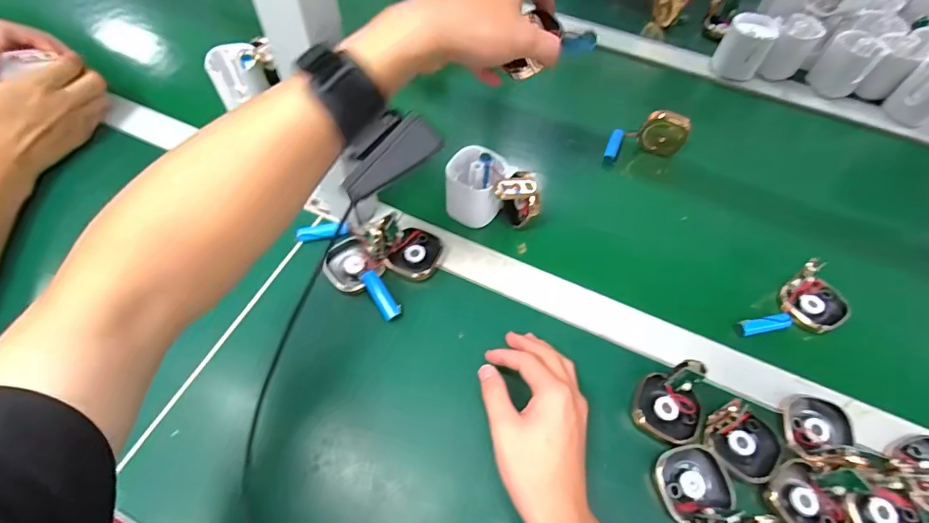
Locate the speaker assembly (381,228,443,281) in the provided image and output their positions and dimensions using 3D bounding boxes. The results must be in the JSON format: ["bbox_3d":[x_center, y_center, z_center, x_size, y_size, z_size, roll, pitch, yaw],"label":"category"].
[{"bbox_3d":[-0.047,-0.008,0.443,0.046,0.015,0.050,24,59,11],"label":"speaker assembly"}]

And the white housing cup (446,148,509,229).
[{"bbox_3d":[0.012,-0.078,0.461,0.059,0.055,0.055,2,58,-3],"label":"white housing cup"}]

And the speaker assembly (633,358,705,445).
[{"bbox_3d":[0.173,0.112,0.362,0.052,0.040,0.054,2,58,-3],"label":"speaker assembly"}]

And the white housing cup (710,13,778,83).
[{"bbox_3d":[0.386,-0.295,0.613,0.059,0.062,0.059,2,58,-3],"label":"white housing cup"}]

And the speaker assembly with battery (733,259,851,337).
[{"bbox_3d":[0.318,0.043,0.417,0.114,0.045,0.056,-23,62,-17],"label":"speaker assembly with battery"}]

